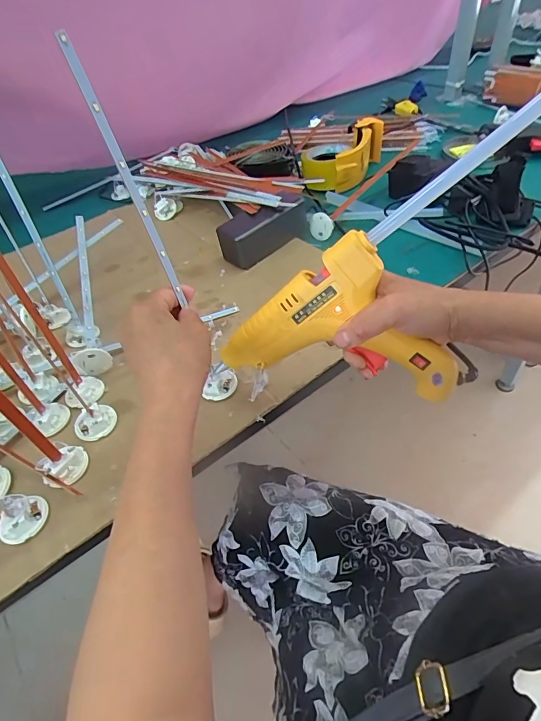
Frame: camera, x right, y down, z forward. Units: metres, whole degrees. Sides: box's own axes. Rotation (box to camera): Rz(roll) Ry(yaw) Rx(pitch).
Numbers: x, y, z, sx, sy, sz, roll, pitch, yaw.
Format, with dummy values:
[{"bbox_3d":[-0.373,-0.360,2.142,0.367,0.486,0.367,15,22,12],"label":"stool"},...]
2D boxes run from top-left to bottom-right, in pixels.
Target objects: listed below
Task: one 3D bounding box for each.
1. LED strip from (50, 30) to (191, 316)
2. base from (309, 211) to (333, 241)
[{"bbox_3d":[-0.093,-0.113,0.286,0.011,0.183,0.007,26,58,34],"label":"LED strip"},{"bbox_3d":[0.075,-0.199,0.614,0.033,0.039,0.005,-23,12,23],"label":"base"}]

